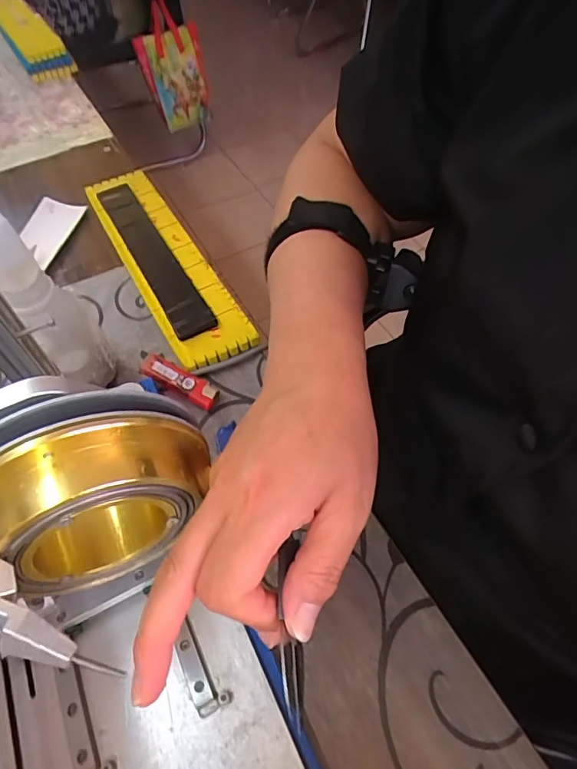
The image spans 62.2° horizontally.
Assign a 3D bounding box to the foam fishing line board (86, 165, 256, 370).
[{"bbox_3d":[-0.139,-0.141,0.527,0.077,0.026,0.316,-27,58,-15],"label":"foam fishing line board"}]

